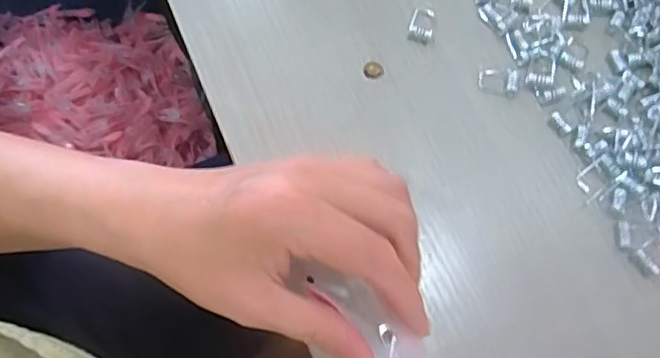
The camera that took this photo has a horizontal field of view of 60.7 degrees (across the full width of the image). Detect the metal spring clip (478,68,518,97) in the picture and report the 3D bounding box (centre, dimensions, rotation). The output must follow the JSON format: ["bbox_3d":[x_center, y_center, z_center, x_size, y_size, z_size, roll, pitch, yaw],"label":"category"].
[{"bbox_3d":[0.098,-0.058,0.326,0.023,0.004,0.016,7,69,-1],"label":"metal spring clip"}]

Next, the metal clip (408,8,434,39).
[{"bbox_3d":[0.055,-0.094,0.340,0.015,0.005,0.022,8,69,0],"label":"metal clip"}]

